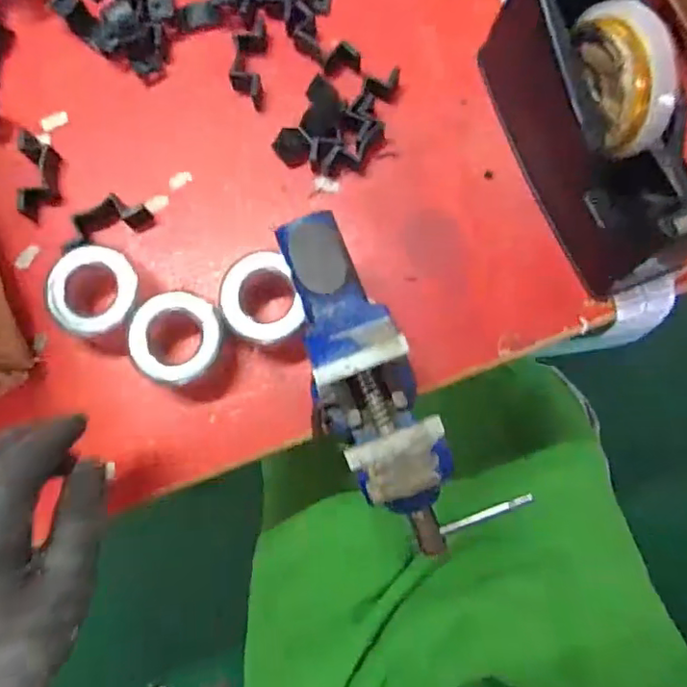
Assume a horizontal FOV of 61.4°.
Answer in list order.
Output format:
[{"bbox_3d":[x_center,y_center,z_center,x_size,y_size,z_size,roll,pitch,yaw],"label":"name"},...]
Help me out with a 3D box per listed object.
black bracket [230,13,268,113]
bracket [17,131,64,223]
[{"bbox_3d":[-0.069,-0.209,0.425,0.024,0.020,0.069,1,83,0],"label":"black bracket"},{"bbox_3d":[-0.219,-0.121,0.417,0.024,0.020,0.062,-3,83,0],"label":"bracket"}]

